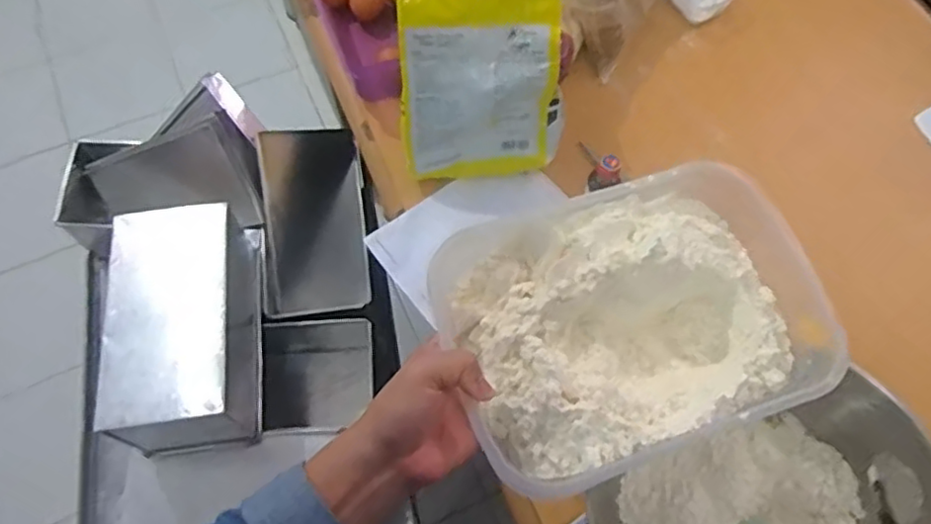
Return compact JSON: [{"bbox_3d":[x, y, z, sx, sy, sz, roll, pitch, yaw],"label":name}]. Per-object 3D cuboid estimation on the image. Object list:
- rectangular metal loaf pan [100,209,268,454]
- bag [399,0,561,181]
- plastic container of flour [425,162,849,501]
[{"bbox_3d":[-0.311,0.061,0.736,0.131,0.123,0.276,-7,65,-3],"label":"rectangular metal loaf pan"},{"bbox_3d":[0.014,-0.174,0.663,0.150,0.206,0.034,-4,40,-5],"label":"bag"},{"bbox_3d":[0.110,0.038,0.442,0.236,0.064,0.181,-19,66,-8],"label":"plastic container of flour"}]

